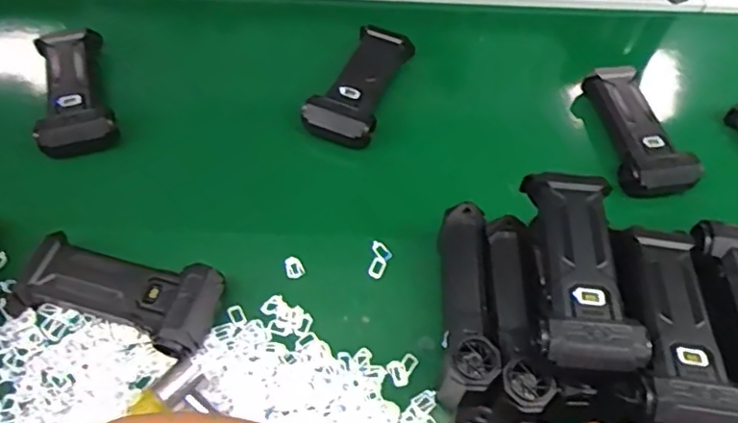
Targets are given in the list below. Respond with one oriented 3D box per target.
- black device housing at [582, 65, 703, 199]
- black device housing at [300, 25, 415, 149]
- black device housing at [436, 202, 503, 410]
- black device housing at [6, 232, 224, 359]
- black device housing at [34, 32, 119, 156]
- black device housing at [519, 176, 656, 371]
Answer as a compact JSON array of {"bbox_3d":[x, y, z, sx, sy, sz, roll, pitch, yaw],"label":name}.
[{"bbox_3d":[0.276,-0.086,0.638,0.065,0.041,0.157,-6,58,-6],"label":"black device housing"},{"bbox_3d":[-0.007,-0.138,0.658,0.068,0.031,0.149,22,59,11],"label":"black device housing"},{"bbox_3d":[0.075,0.074,0.489,0.035,0.069,0.152,3,57,-1],"label":"black device housing"},{"bbox_3d":[-0.205,0.066,0.502,0.159,0.036,0.069,15,58,7],"label":"black device housing"},{"bbox_3d":[-0.312,-0.130,0.648,0.071,0.043,0.166,-15,59,-12],"label":"black device housing"},{"bbox_3d":[0.153,0.045,0.454,0.072,0.049,0.155,5,57,1],"label":"black device housing"}]

